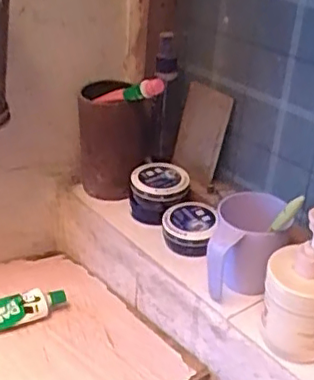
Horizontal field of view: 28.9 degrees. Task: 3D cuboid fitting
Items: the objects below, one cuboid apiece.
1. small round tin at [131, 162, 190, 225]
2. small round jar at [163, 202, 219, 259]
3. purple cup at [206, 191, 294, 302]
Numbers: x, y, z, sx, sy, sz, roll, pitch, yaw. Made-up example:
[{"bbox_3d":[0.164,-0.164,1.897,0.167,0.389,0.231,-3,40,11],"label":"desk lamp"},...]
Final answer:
[{"bbox_3d":[0.003,0.005,0.787,0.074,0.059,0.075,4,27,0],"label":"small round tin"},{"bbox_3d":[0.040,0.048,0.736,0.062,0.043,0.059,3,27,-1],"label":"small round jar"},{"bbox_3d":[0.096,0.062,0.645,0.075,0.093,0.082,13,28,18],"label":"purple cup"}]

